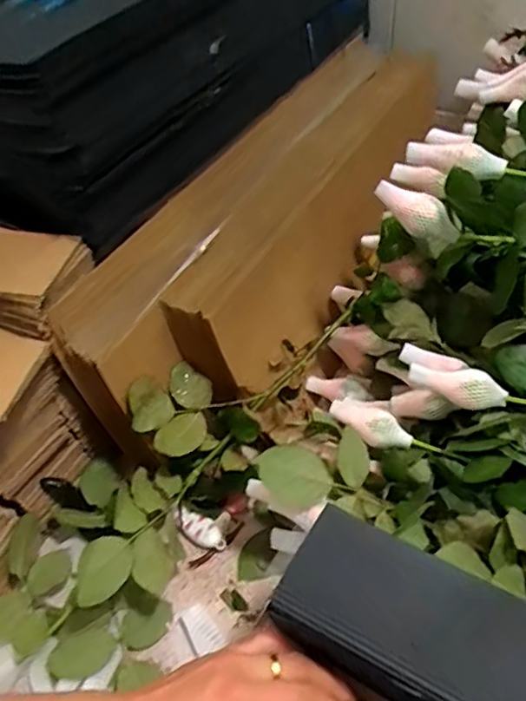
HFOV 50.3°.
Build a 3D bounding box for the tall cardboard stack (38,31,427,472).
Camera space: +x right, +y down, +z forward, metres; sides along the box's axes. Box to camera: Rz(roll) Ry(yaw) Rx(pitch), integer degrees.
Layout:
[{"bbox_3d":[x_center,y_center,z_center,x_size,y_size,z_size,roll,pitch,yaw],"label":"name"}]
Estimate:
[{"bbox_3d":[0.034,-0.154,0.651,0.141,0.186,0.602,24,58,23],"label":"tall cardboard stack"}]

